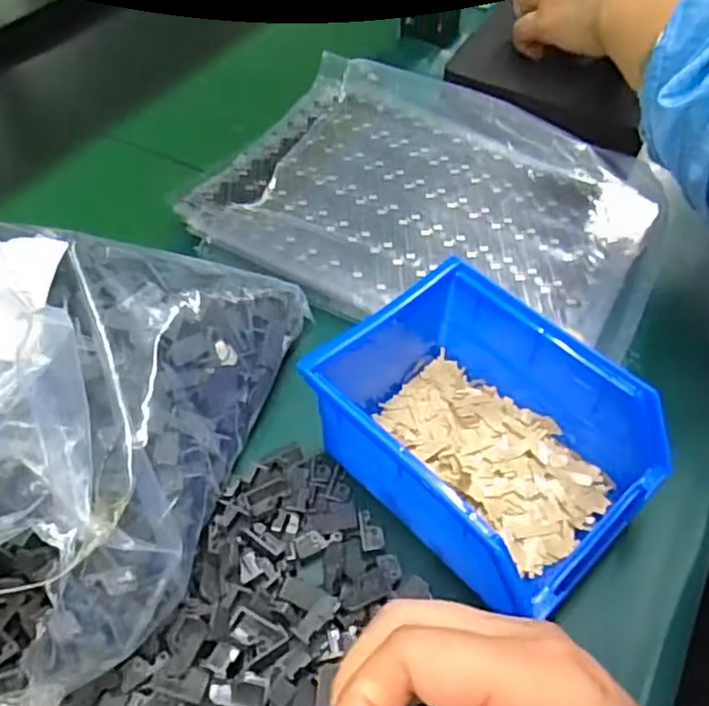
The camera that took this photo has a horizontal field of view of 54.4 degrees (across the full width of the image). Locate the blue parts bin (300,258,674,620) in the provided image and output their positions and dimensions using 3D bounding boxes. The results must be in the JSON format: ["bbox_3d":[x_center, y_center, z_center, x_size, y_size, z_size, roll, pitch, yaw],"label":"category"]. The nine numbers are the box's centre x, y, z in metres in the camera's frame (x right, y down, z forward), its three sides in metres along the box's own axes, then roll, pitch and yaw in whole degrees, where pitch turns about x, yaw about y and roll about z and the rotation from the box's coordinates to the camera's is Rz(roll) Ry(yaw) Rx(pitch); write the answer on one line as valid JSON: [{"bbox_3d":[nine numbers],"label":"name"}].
[{"bbox_3d":[0.058,0.036,0.319,0.104,0.059,0.143,-37,59,-27],"label":"blue parts bin"}]

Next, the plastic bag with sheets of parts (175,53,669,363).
[{"bbox_3d":[0.054,-0.102,0.461,0.283,0.021,0.222,22,54,14],"label":"plastic bag with sheets of parts"}]

